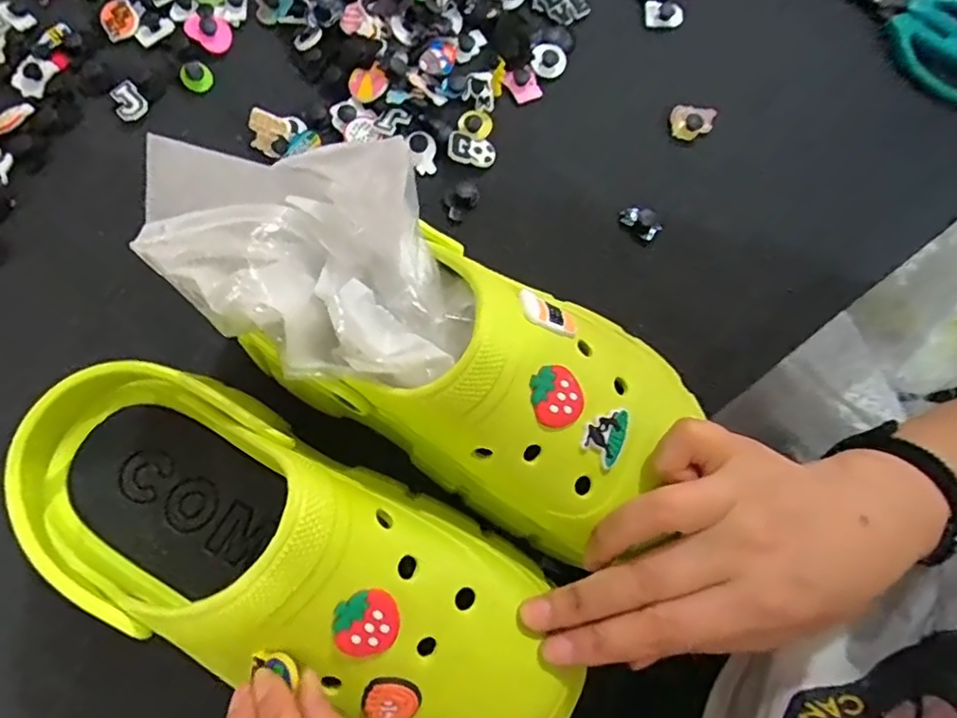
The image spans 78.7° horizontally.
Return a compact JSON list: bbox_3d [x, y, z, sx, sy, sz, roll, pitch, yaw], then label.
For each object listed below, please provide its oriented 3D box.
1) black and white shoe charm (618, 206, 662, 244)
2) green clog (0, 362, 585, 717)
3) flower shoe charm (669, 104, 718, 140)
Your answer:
[{"bbox_3d":[0.102,-0.087,0.370,0.026,0.013,0.017,40,76,9],"label":"black and white shoe charm"},{"bbox_3d":[-0.084,0.082,0.245,0.260,0.082,0.096,23,74,10],"label":"green clog"},{"bbox_3d":[0.144,-0.159,0.392,0.029,0.011,0.020,6,74,0],"label":"flower shoe charm"}]

